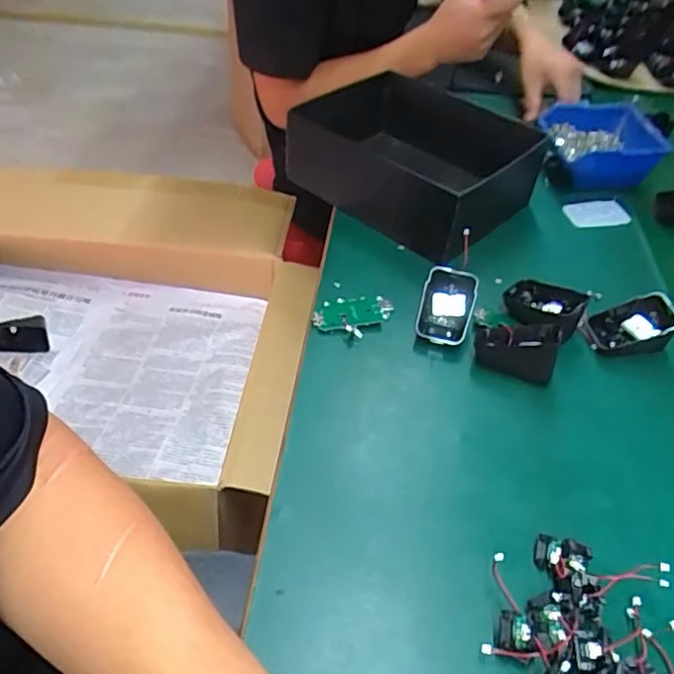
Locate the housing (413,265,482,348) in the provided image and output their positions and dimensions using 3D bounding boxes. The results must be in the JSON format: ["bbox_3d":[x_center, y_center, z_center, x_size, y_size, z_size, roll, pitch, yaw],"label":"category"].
[{"bbox_3d":[0.098,-0.028,0.518,0.045,0.018,0.068,15,91,12],"label":"housing"}]

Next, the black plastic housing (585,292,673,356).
[{"bbox_3d":[0.261,-0.010,0.516,0.067,0.041,0.046,-3,47,-6],"label":"black plastic housing"}]

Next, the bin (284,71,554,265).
[{"bbox_3d":[0.085,-0.209,0.659,0.245,0.104,0.193,30,52,23],"label":"bin"}]

